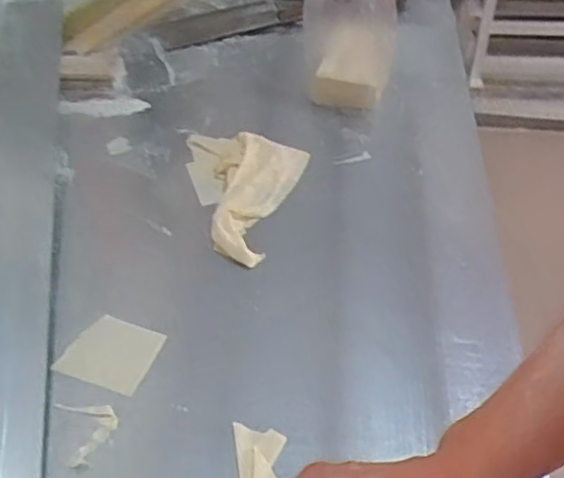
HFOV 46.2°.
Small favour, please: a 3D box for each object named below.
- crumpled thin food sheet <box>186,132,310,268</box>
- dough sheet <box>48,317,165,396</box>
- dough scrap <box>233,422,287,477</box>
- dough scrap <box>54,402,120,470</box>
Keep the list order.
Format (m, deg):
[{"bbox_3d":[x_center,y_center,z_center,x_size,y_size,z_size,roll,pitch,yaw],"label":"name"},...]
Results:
[{"bbox_3d":[-0.041,-0.062,0.828,0.147,0.025,0.228,-3,46,-3],"label":"crumpled thin food sheet"},{"bbox_3d":[-0.171,0.112,0.662,0.086,0.005,0.074,14,48,14],"label":"dough sheet"},{"bbox_3d":[-0.020,0.195,0.573,0.044,0.008,0.081,1,32,-1],"label":"dough scrap"},{"bbox_3d":[-0.175,0.172,0.603,0.048,0.004,0.068,-17,48,-15],"label":"dough scrap"}]

